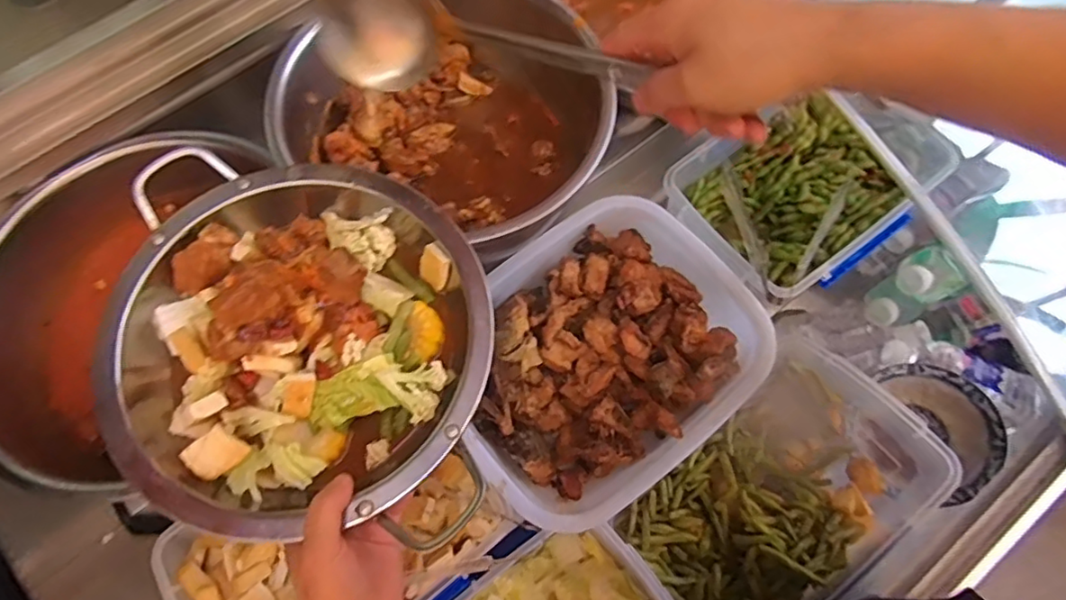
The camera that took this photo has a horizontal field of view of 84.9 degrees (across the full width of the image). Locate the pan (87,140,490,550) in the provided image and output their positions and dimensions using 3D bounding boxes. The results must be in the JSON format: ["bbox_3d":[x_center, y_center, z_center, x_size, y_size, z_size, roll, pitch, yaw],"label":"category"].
[{"bbox_3d":[-0.174,0.022,0.429,0.281,0.079,0.265,3,68,4],"label":"pan"}]

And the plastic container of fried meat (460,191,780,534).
[{"bbox_3d":[0.068,0.061,0.648,0.327,0.092,0.283,-37,71,-12],"label":"plastic container of fried meat"}]

